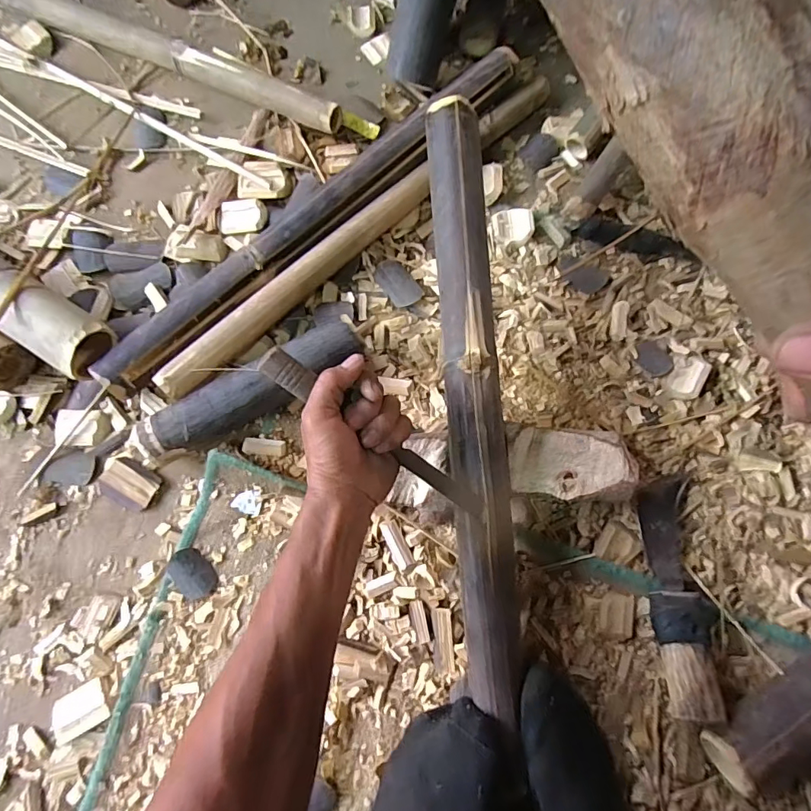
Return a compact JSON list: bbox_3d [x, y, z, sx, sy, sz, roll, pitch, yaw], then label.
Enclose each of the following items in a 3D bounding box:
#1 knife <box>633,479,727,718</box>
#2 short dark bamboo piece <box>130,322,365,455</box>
[{"bbox_3d":[0.280,0.187,0.494,0.055,0.029,0.229,4,62,2],"label":"knife"},{"bbox_3d":[-0.169,-0.016,0.548,0.258,0.056,0.050,-27,76,-7],"label":"short dark bamboo piece"}]

